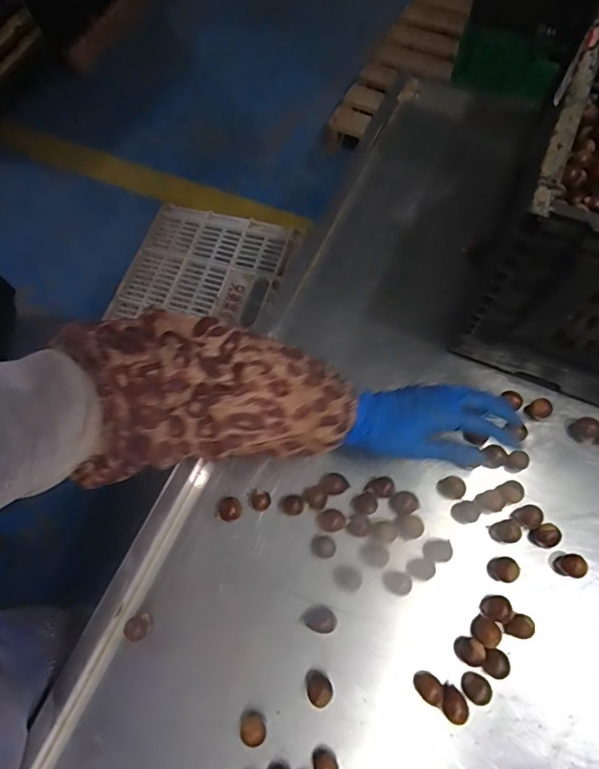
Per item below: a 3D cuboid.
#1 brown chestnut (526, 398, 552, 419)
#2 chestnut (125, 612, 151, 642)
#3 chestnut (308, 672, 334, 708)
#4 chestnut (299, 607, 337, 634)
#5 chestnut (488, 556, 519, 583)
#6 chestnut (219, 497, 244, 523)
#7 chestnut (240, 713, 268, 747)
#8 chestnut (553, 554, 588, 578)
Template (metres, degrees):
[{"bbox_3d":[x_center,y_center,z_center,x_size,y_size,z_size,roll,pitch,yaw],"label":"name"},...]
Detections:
[{"bbox_3d":[0.256,0.027,0.485,0.021,0.017,0.018,-8,69,-2],"label":"brown chestnut"},{"bbox_3d":[-0.148,0.226,0.422,0.023,0.016,0.020,-17,70,-5],"label":"chestnut"},{"bbox_3d":[0.018,0.268,0.399,0.021,0.014,0.025,-18,70,-5],"label":"chestnut"},{"bbox_3d":[0.018,0.217,0.419,0.031,0.012,0.020,13,70,6],"label":"chestnut"},{"bbox_3d":[0.193,0.175,0.429,0.022,0.021,0.022,0,69,1],"label":"chestnut"},{"bbox_3d":[-0.069,0.126,0.458,0.023,0.018,0.023,-29,71,-9],"label":"chestnut"},{"bbox_3d":[-0.039,0.296,0.389,0.022,0.017,0.019,20,71,9],"label":"chestnut"},{"bbox_3d":[0.256,0.171,0.429,0.020,0.022,0.020,0,69,1],"label":"chestnut"}]

